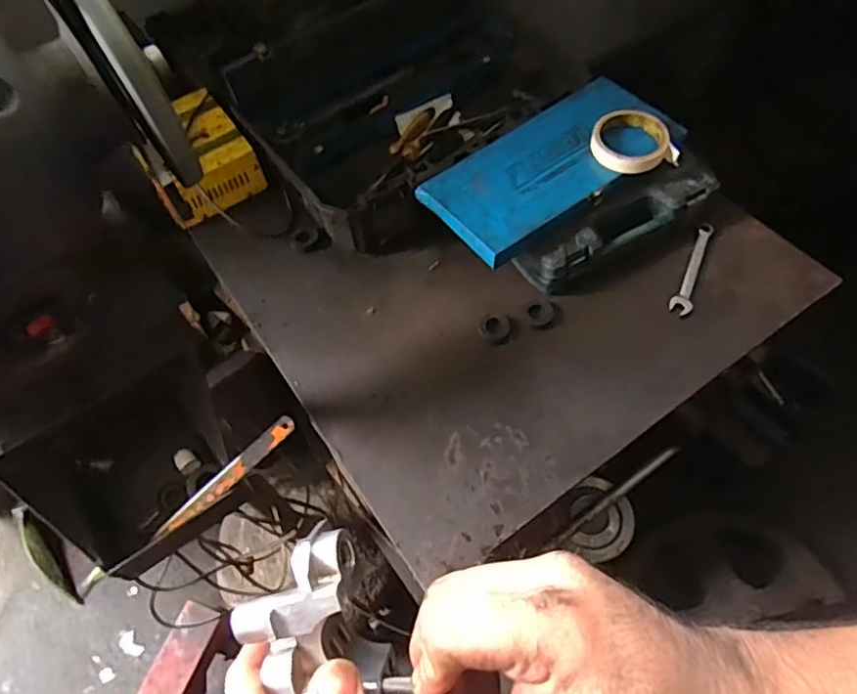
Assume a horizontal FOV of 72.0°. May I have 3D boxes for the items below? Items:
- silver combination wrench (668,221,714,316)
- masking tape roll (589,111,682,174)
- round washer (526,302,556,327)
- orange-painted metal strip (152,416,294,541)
[{"bbox_3d":[0.332,-0.100,0.737,0.025,0.009,0.149,22,63,16],"label":"silver combination wrench"},{"bbox_3d":[0.252,-0.255,0.728,0.097,0.024,0.097,-2,59,3],"label":"masking tape roll"},{"bbox_3d":[0.136,-0.040,0.713,0.033,0.014,0.028,-19,60,-7],"label":"round washer"},{"bbox_3d":[-0.136,0.088,0.400,0.120,0.010,0.015,-41,63,5],"label":"orange-painted metal strip"}]

